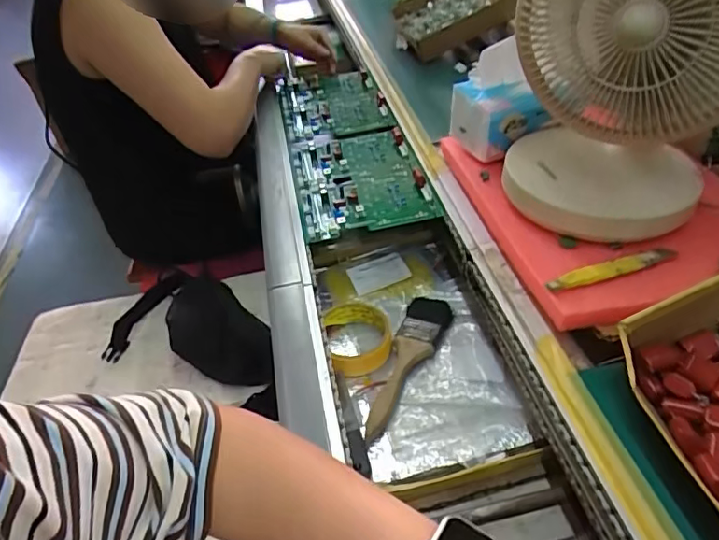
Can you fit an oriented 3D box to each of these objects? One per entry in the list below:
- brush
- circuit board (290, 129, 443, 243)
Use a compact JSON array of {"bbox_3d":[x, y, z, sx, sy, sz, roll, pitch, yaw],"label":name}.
[{"bbox_3d":[0.054,0.100,0.605,0.048,0.012,0.205,12,46,19],"label":"brush"},{"bbox_3d":[-0.005,-0.133,0.766,0.167,0.026,0.231,-11,43,-5],"label":"circuit board"}]

